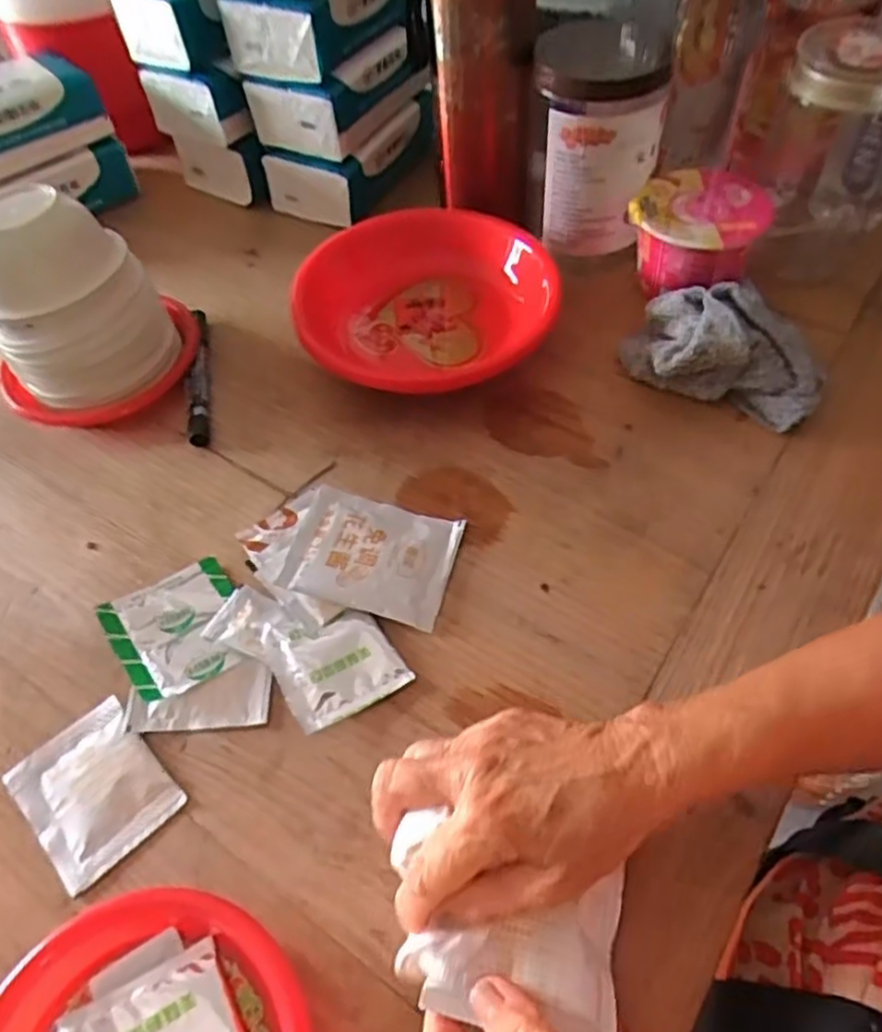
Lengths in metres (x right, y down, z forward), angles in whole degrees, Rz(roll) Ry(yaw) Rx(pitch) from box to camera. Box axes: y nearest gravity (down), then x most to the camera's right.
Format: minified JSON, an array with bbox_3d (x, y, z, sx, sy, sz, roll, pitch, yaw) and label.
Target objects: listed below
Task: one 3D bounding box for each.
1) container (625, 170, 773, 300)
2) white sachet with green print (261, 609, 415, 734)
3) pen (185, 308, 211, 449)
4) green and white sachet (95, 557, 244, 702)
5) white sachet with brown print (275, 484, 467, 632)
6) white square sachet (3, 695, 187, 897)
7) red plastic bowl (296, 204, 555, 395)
[{"bbox_3d":[0.190,-0.207,0.558,0.094,0.065,0.095,27,61,21],"label":"container"},{"bbox_3d":[-0.059,0.081,0.414,0.064,0.010,0.065,-27,58,-14],"label":"white sachet with green print"},{"bbox_3d":[-0.180,-0.109,0.549,0.015,0.018,0.138,-11,55,-3],"label":"pen"},{"bbox_3d":[-0.152,0.063,0.429,0.070,0.013,0.081,-30,58,-16],"label":"green and white sachet"},{"bbox_3d":[-0.041,0.022,0.448,0.095,0.018,0.078,11,57,12],"label":"white sachet with brown print"},{"bbox_3d":[-0.179,0.141,0.383,0.064,0.006,0.077,-39,61,-21],"label":"white square sachet"},{"bbox_3d":[-0.016,-0.173,0.579,0.182,0.051,0.182,-2,55,3],"label":"red plastic bowl"}]

